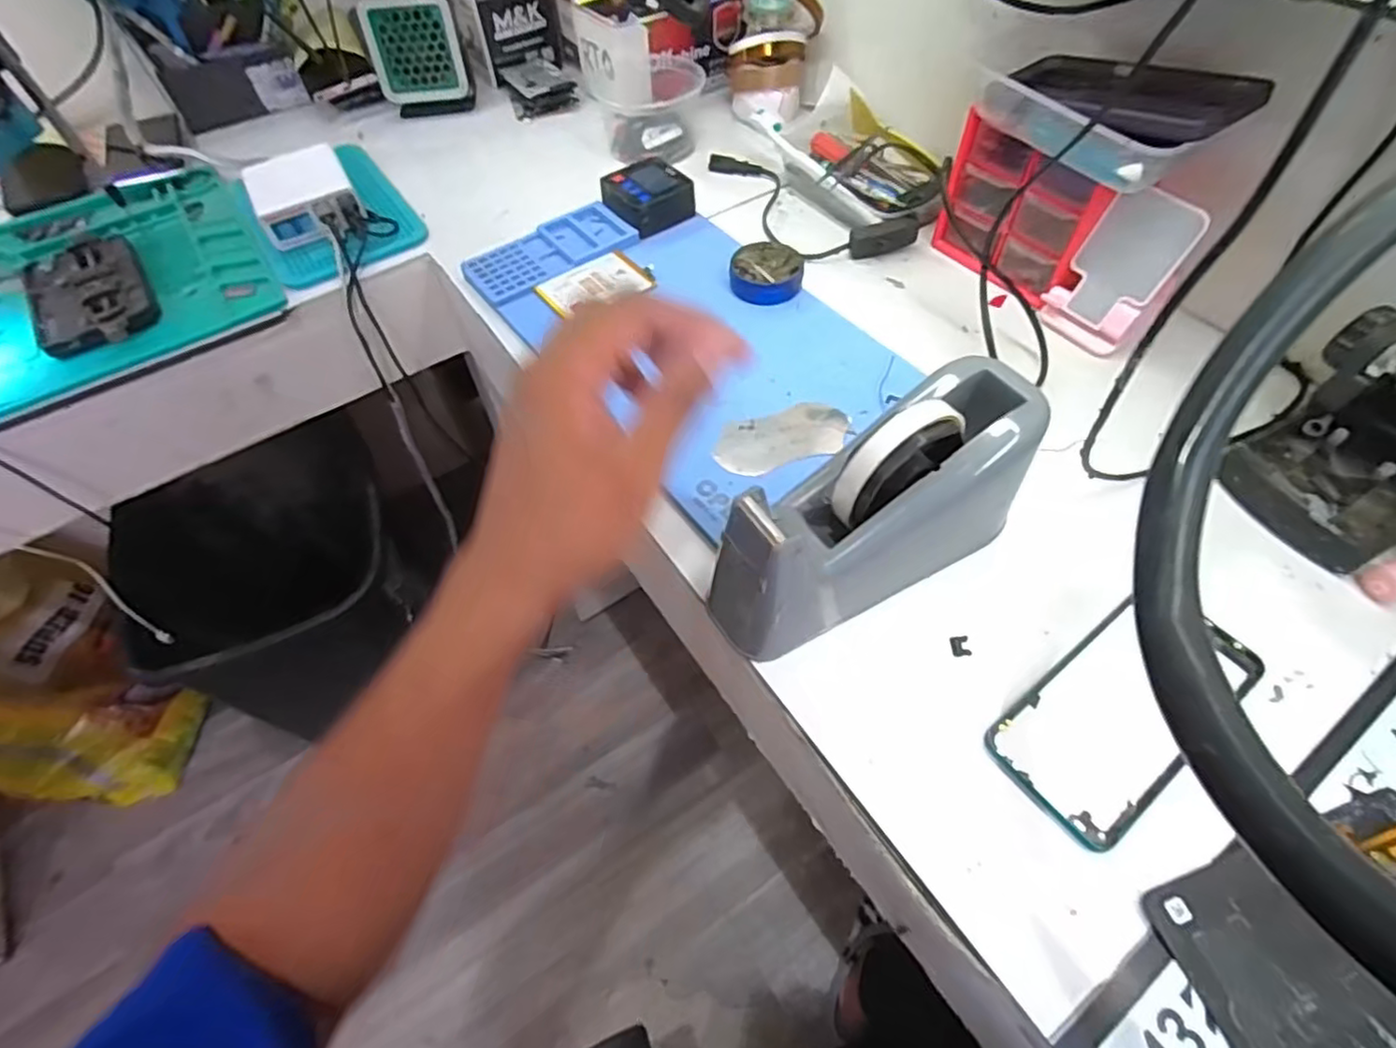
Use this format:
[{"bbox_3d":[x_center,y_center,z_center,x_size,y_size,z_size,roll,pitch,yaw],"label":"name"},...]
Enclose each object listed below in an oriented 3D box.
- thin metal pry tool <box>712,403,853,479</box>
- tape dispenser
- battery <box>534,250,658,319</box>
[{"bbox_3d":[0.060,-0.061,0.466,0.099,0.004,0.046,-19,64,-12],"label":"thin metal pry tool"},{"bbox_3d":[0.101,-0.006,0.369,0.201,0.106,0.074,-31,60,-17],"label":"tape dispenser"},{"bbox_3d":[-0.089,-0.207,0.569,0.090,0.006,0.062,-30,60,-17],"label":"battery"}]

